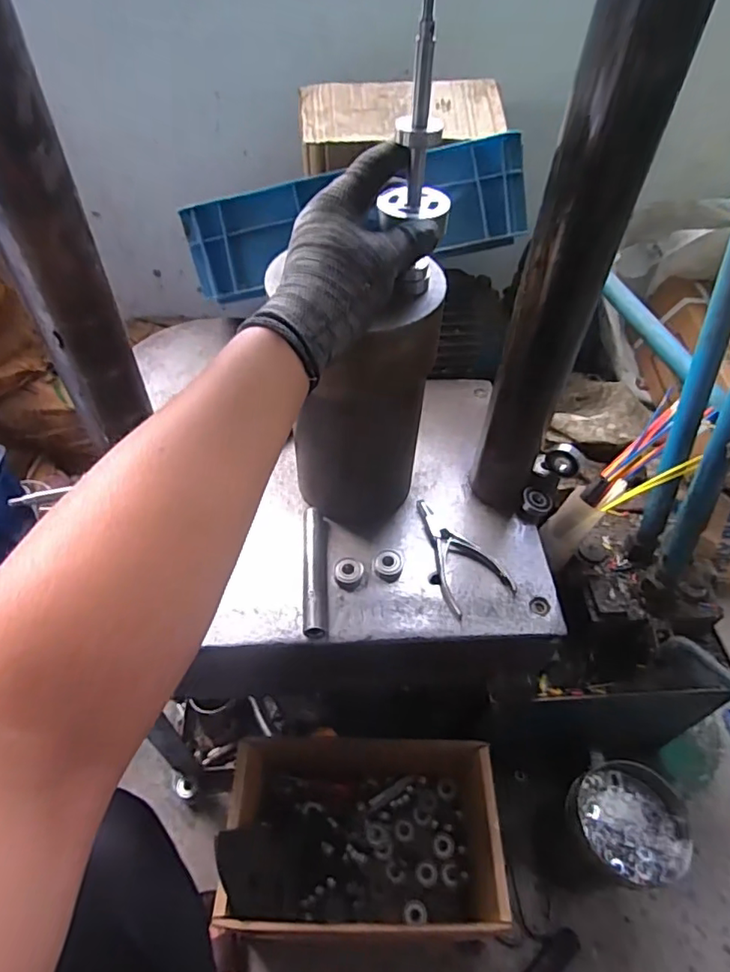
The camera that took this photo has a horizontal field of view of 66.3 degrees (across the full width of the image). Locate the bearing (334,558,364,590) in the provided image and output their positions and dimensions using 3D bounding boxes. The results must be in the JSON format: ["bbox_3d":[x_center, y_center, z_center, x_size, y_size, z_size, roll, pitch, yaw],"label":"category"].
[{"bbox_3d":[-0.016,0.088,0.565,0.027,0.012,0.032,14,51,9],"label":"bearing"}]

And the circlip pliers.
[{"bbox_3d":[0.087,0.067,0.581,0.071,0.016,0.130,-24,55,-21],"label":"circlip pliers"}]

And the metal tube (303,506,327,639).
[{"bbox_3d":[-0.050,0.081,0.558,0.021,0.016,0.141,-2,50,-4],"label":"metal tube"}]

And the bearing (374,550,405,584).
[{"bbox_3d":[0.024,0.082,0.576,0.030,0.016,0.029,13,51,9],"label":"bearing"}]

